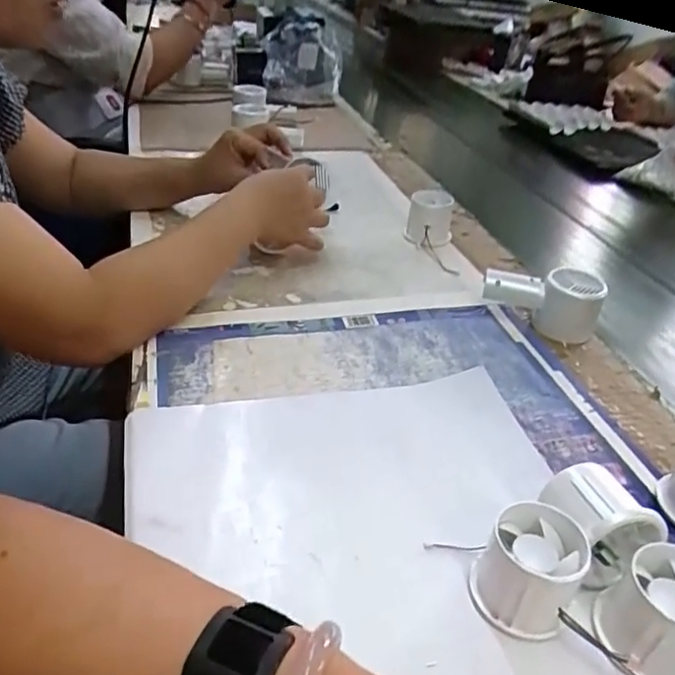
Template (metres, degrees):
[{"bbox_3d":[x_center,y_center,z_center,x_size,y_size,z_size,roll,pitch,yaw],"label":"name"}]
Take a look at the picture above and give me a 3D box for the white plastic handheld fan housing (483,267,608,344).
[{"bbox_3d":[0.200,-0.039,0.590,0.110,0.053,0.065,20,36,19],"label":"white plastic handheld fan housing"}]

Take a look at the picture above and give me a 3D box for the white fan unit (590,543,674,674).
[{"bbox_3d":[0.172,0.147,0.321,0.058,0.050,0.055,5,34,-3],"label":"white fan unit"}]

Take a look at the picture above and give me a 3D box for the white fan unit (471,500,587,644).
[{"bbox_3d":[0.107,0.130,0.339,0.053,0.047,0.057,5,34,-3],"label":"white fan unit"}]

